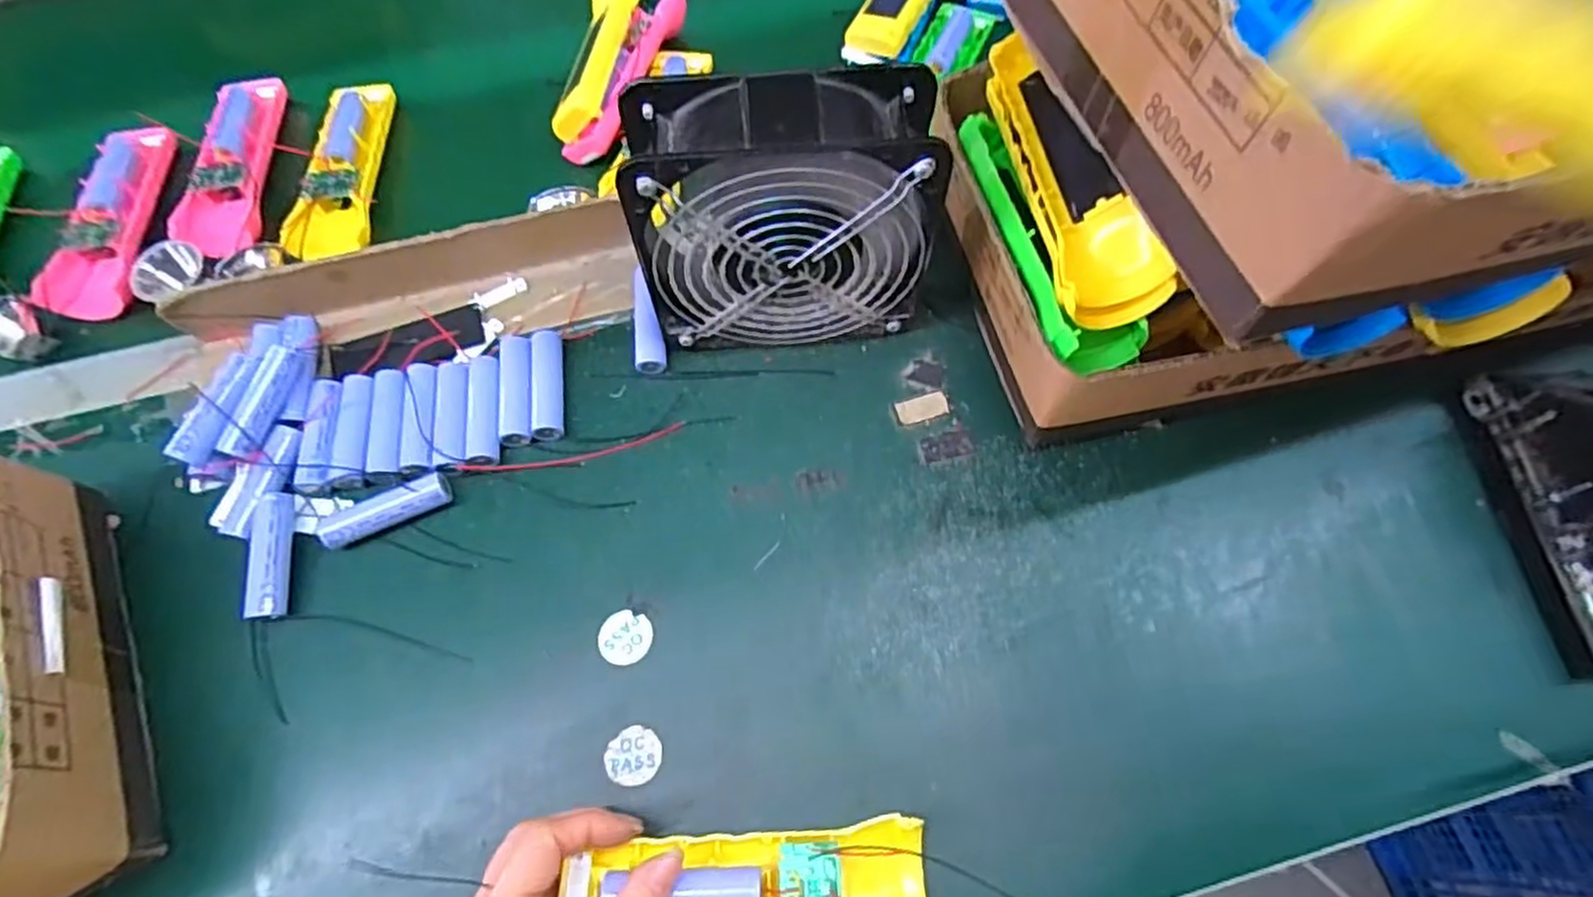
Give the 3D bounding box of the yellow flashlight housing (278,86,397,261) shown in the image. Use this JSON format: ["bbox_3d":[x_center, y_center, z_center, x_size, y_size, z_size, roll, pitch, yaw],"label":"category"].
[{"bbox_3d":[-0.309,-0.193,0.502,0.048,0.027,0.144,-7,65,1],"label":"yellow flashlight housing"}]

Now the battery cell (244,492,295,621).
[{"bbox_3d":[-0.273,0.055,0.382,0.015,0.016,0.064,-7,65,1],"label":"battery cell"}]

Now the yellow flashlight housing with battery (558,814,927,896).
[{"bbox_3d":[-0.019,0.186,0.315,0.151,0.030,0.047,1,68,-2],"label":"yellow flashlight housing with battery"}]

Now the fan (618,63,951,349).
[{"bbox_3d":[-0.005,-0.116,0.388,0.145,0.150,0.060,-5,66,0],"label":"fan"}]

